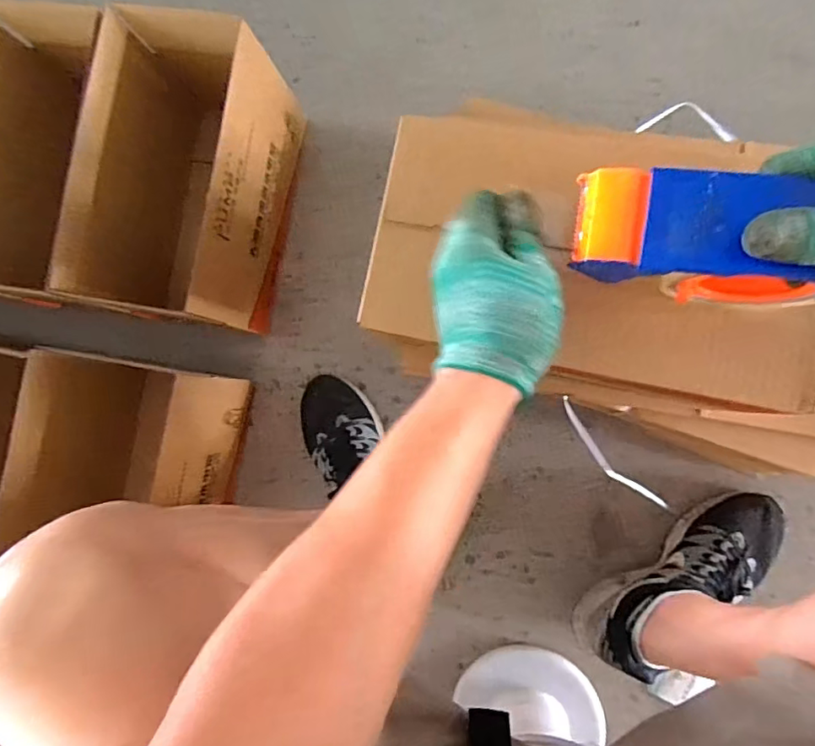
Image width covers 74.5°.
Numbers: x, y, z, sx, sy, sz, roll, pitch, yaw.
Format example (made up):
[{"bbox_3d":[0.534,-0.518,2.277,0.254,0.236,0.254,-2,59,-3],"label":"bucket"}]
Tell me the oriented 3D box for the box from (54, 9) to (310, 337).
[{"bbox_3d":[-0.278,-0.246,0.717,0.185,0.220,0.337,10,89,9],"label":"box"}]

